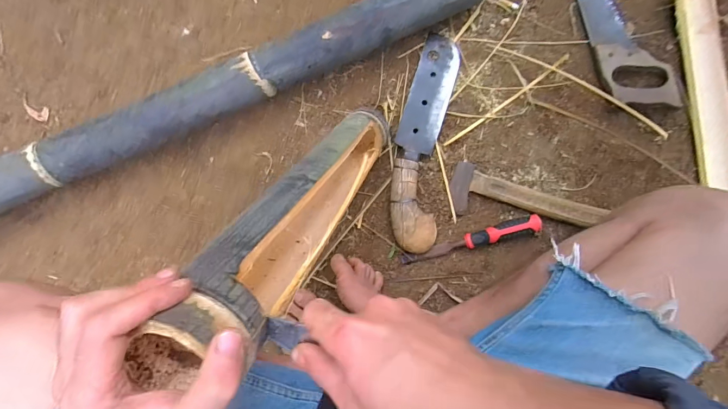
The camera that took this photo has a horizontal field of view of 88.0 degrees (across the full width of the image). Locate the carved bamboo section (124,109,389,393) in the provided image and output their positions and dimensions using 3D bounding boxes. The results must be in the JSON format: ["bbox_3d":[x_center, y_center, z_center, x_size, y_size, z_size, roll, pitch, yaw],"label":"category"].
[{"bbox_3d":[-0.056,-0.003,0.417,0.066,0.450,0.075,27,121,0],"label":"carved bamboo section"}]

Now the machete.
[{"bbox_3d":[0.102,-0.111,0.645,0.083,0.036,0.373,9,87,-1],"label":"machete"}]

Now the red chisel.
[{"bbox_3d":[0.177,0.063,0.634,0.232,0.029,0.026,-19,88,14],"label":"red chisel"}]

